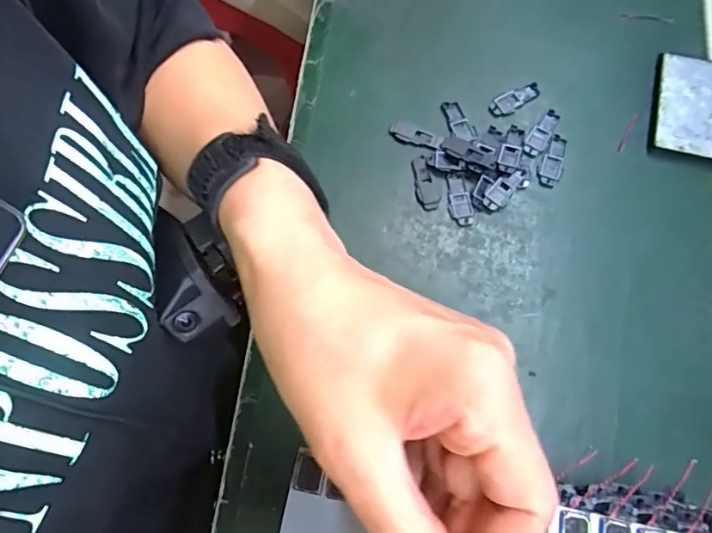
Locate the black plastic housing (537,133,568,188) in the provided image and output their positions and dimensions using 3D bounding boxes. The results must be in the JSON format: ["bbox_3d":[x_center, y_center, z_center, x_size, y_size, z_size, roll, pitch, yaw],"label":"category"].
[{"bbox_3d":[0.139,-0.073,0.372,0.016,0.004,0.040,23,74,9],"label":"black plastic housing"}]

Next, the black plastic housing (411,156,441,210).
[{"bbox_3d":[0.048,-0.058,0.366,0.016,0.004,0.040,-8,72,-1],"label":"black plastic housing"}]

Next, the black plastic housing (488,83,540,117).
[{"bbox_3d":[0.115,-0.121,0.384,0.040,0.004,0.015,-30,74,-8],"label":"black plastic housing"}]

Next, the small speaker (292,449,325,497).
[{"bbox_3d":[-0.021,0.091,0.236,0.014,0.004,0.017,10,72,5],"label":"small speaker"}]

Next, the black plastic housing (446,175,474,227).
[{"bbox_3d":[0.070,-0.045,0.362,0.014,0.004,0.036,-11,72,-2],"label":"black plastic housing"}]

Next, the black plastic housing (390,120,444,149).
[{"bbox_3d":[0.043,-0.093,0.375,0.038,0.004,0.011,19,73,8],"label":"black plastic housing"}]

